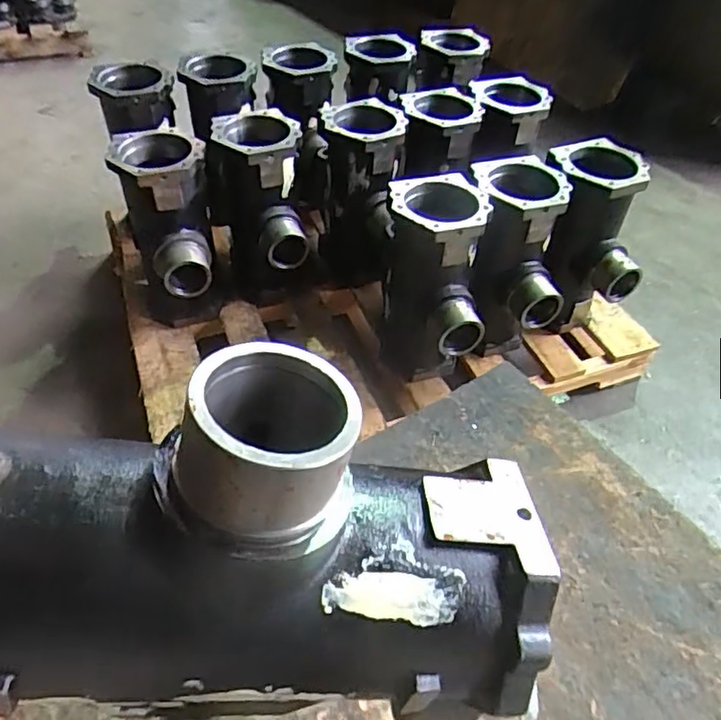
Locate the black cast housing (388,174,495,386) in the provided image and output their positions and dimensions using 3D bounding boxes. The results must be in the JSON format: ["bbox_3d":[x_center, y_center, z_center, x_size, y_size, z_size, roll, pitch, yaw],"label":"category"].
[{"bbox_3d":[0.135,-0.139,1.243,0.175,0.410,0.267,-2,47,-5],"label":"black cast housing"}]

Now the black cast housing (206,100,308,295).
[{"bbox_3d":[-0.244,-0.314,1.449,0.199,0.468,0.277,-9,48,-12],"label":"black cast housing"}]

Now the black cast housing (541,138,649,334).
[{"bbox_3d":[0.477,-0.227,1.321,0.192,0.402,0.187,-8,48,-11],"label":"black cast housing"}]

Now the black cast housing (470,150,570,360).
[{"bbox_3d":[0.287,-0.180,1.270,0.198,0.389,0.240,-12,49,-15],"label":"black cast housing"}]

